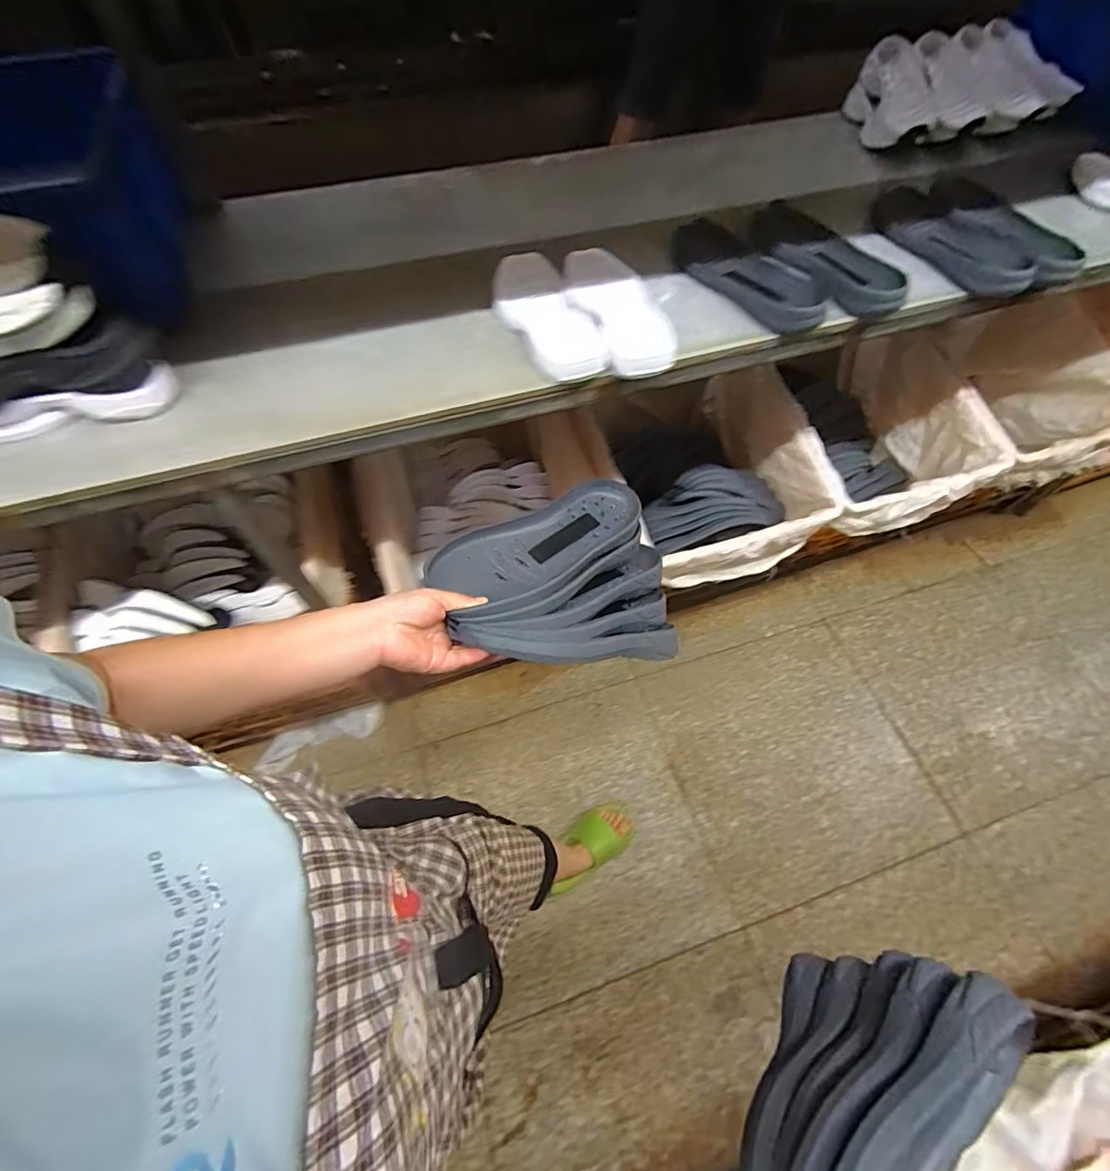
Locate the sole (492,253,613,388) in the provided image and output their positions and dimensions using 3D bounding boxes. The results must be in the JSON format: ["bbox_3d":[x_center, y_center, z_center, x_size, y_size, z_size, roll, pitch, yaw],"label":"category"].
[{"bbox_3d":[-0.014,-0.373,0.688,0.108,0.024,0.270,-19,64,-9],"label":"sole"}]

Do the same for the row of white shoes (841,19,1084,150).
[{"bbox_3d":[0.786,-0.976,0.983,0.416,0.104,0.249,-17,60,-8],"label":"row of white shoes"}]

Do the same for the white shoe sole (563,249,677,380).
[{"bbox_3d":[0.091,-0.383,0.691,0.113,0.028,0.261,-15,64,-8],"label":"white shoe sole"}]

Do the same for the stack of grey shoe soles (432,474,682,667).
[{"bbox_3d":[0.021,0.007,0.561,0.302,0.095,0.219,-26,66,-34],"label":"stack of grey shoe soles"}]

